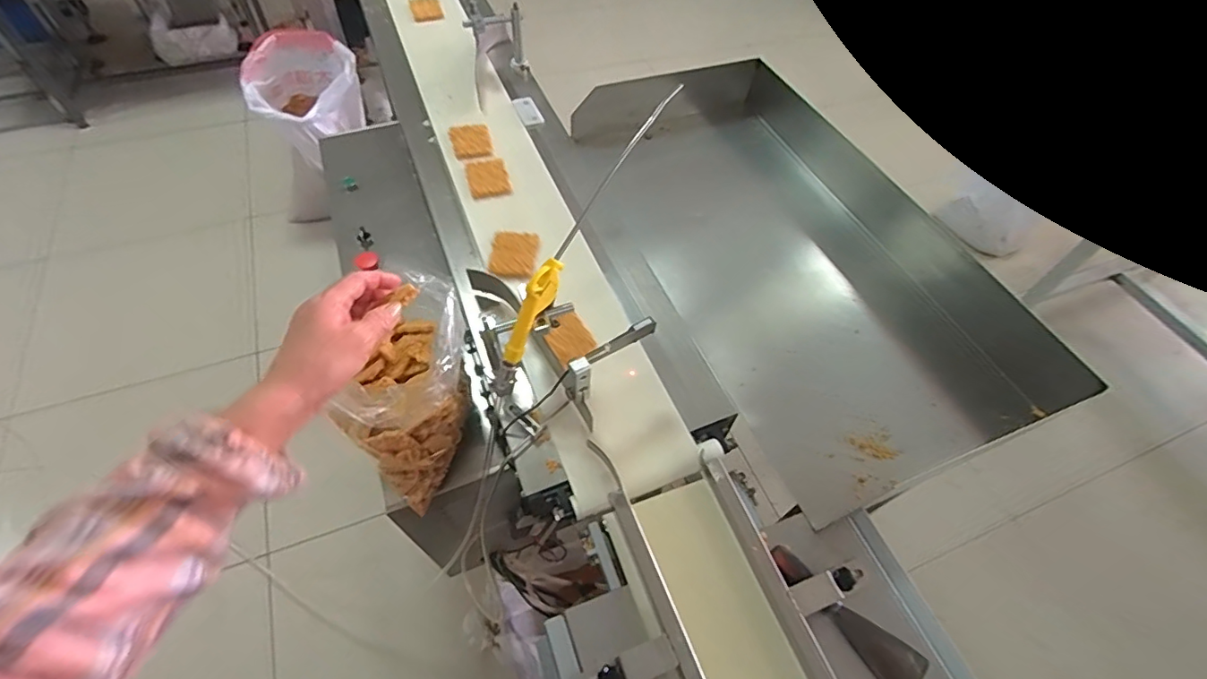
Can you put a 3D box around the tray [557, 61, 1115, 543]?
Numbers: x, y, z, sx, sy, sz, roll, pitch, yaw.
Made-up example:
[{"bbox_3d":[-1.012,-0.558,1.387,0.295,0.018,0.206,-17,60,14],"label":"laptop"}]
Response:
[{"bbox_3d":[0.288,-0.140,0.900,0.497,0.188,0.804,-18,59,-16],"label":"tray"}]

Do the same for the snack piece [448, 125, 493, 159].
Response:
[{"bbox_3d":[-0.242,-0.364,0.969,0.069,0.008,0.092,-12,57,-12],"label":"snack piece"}]

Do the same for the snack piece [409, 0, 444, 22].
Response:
[{"bbox_3d":[-0.411,-0.765,1.233,0.066,0.015,0.089,-14,58,-13],"label":"snack piece"}]

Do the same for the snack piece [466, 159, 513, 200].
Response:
[{"bbox_3d":[-0.199,-0.279,0.920,0.066,0.009,0.086,-14,58,-13],"label":"snack piece"}]

